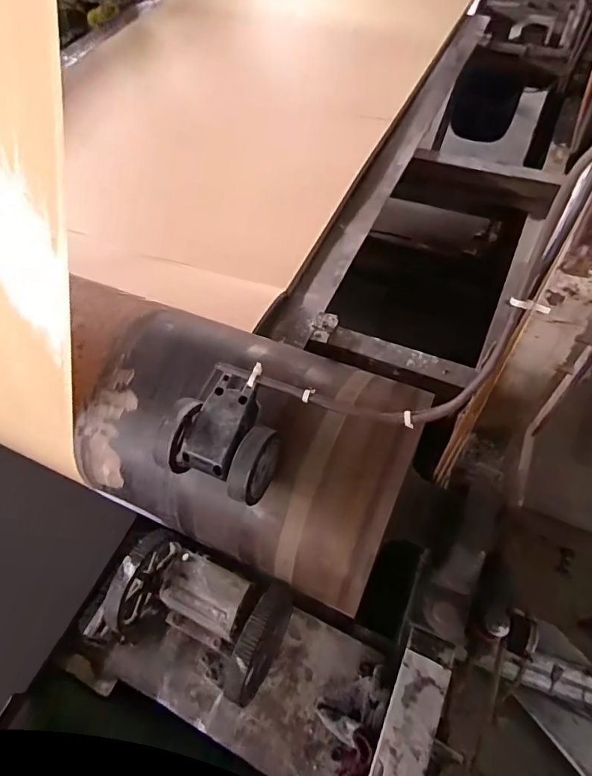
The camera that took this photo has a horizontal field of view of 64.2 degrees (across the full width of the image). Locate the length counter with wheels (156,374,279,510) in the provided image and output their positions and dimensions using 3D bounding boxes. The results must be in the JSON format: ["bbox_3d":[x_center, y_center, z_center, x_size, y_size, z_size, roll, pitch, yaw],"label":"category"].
[{"bbox_3d":[-0.059,0.042,0.391,0.085,0.054,0.085,17,61,15],"label":"length counter with wheels"}]

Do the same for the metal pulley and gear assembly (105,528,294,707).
[{"bbox_3d":[-0.097,0.216,0.457,0.160,0.084,0.107,21,62,17],"label":"metal pulley and gear assembly"}]

